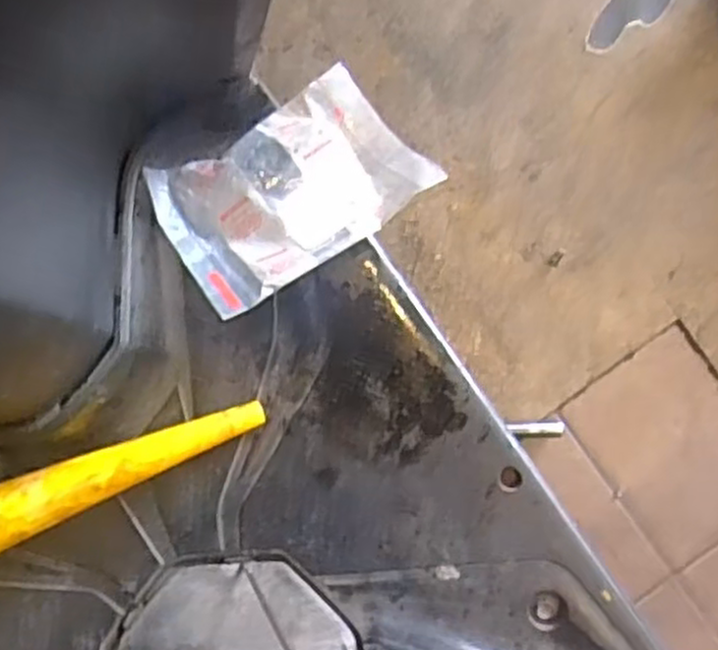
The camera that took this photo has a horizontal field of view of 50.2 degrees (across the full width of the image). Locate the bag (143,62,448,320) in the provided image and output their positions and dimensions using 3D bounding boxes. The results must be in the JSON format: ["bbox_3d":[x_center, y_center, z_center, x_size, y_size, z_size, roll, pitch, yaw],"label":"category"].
[{"bbox_3d":[-0.036,-0.074,0.412,0.141,0.028,0.094,-36,75,-15],"label":"bag"}]

